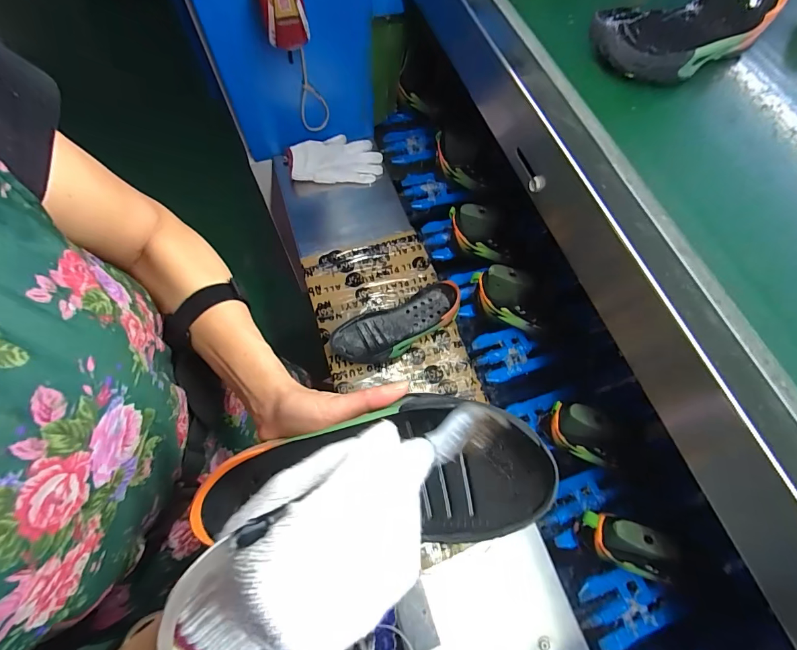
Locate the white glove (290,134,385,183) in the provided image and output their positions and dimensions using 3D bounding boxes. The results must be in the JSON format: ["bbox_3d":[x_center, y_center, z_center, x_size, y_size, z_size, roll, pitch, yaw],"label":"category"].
[{"bbox_3d":[-0.135,-0.362,0.824,0.194,0.019,0.111,1,80,-13],"label":"white glove"}]

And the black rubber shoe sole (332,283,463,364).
[{"bbox_3d":[-0.001,-0.002,0.671,0.236,0.041,0.085,-23,68,-12],"label":"black rubber shoe sole"}]

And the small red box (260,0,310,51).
[{"bbox_3d":[-0.174,-0.479,0.576,0.062,0.091,0.063,-12,66,-7],"label":"small red box"}]

